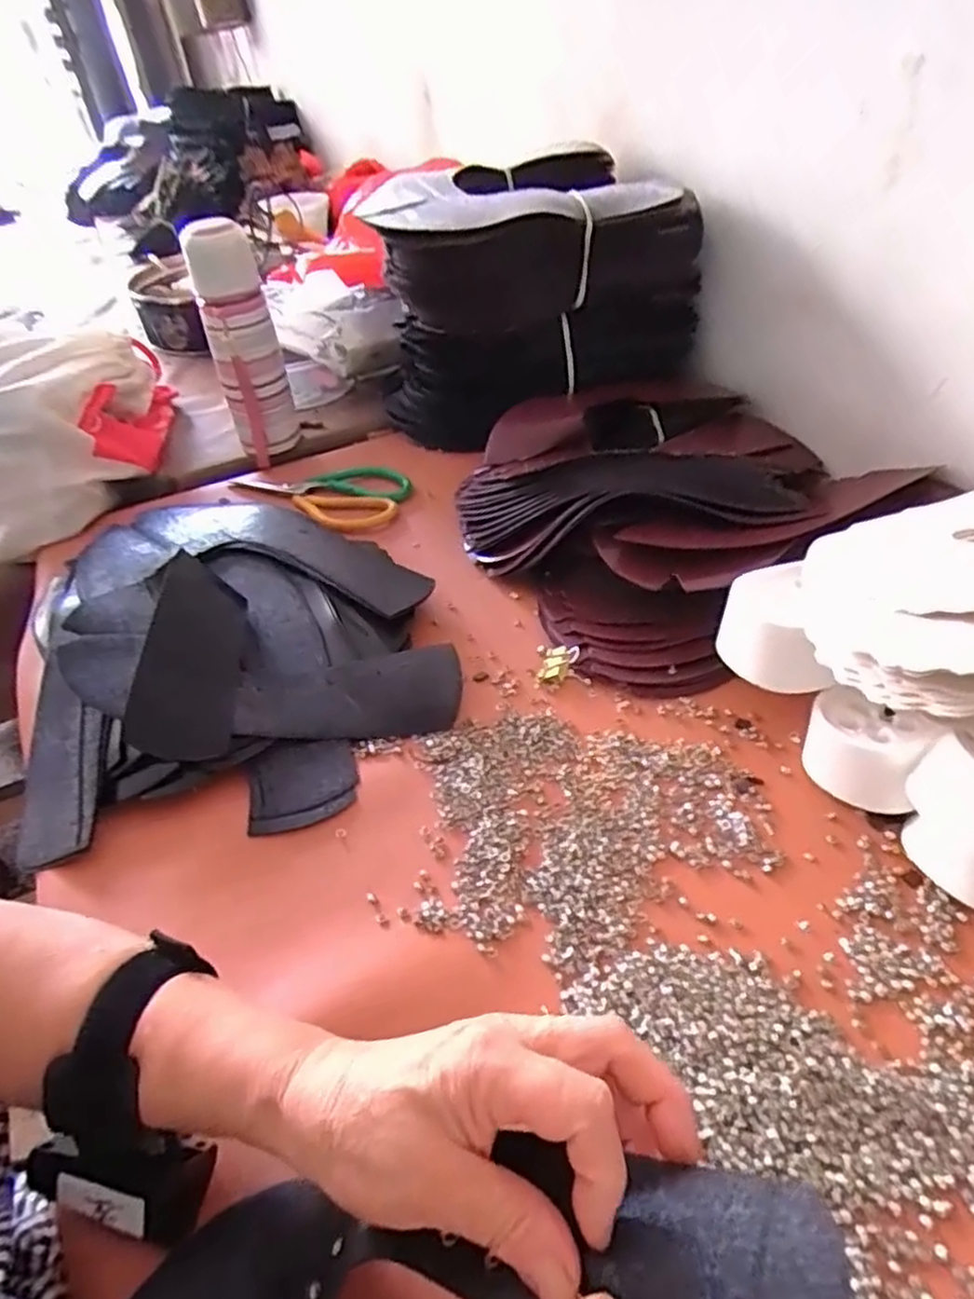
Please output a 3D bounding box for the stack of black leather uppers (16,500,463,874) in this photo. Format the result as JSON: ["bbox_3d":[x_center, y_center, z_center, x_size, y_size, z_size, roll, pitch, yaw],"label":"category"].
[{"bbox_3d":[-0.190,-0.010,0.549,0.306,0.061,0.322,-12,44,-6],"label":"stack of black leather uppers"}]

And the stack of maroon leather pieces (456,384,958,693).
[{"bbox_3d":[0.154,-0.131,0.606,0.314,0.086,0.313,-24,46,-17],"label":"stack of maroon leather pieces"}]

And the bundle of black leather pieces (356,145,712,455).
[{"bbox_3d":[0.050,-0.354,0.736,0.285,0.203,0.173,-25,47,-19],"label":"bundle of black leather pieces"}]

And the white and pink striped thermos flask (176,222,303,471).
[{"bbox_3d":[-0.245,-0.305,0.734,0.065,0.218,0.072,-17,45,-11],"label":"white and pink striped thermos flask"}]

